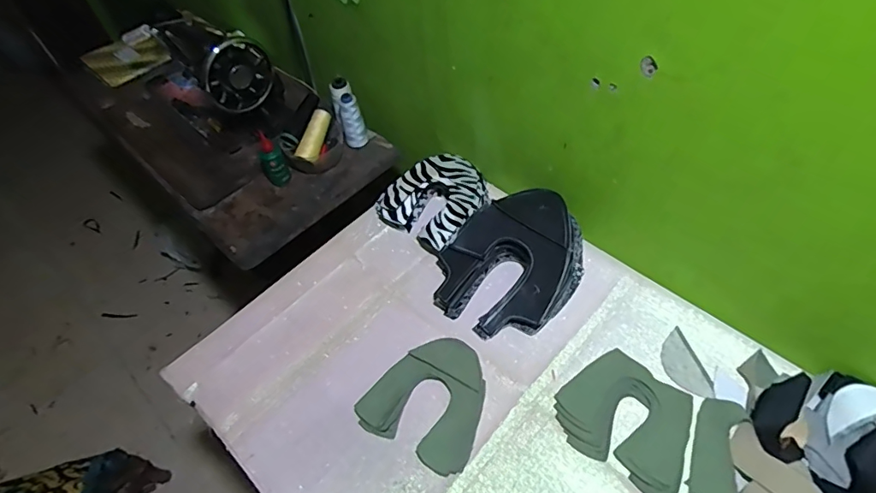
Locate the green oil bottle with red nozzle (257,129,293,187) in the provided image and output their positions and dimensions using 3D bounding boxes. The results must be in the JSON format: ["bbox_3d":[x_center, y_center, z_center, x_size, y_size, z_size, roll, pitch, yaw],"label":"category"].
[{"bbox_3d":[-0.317,-0.166,0.966,0.045,0.096,0.052,-25,54,-13],"label":"green oil bottle with red nozzle"}]

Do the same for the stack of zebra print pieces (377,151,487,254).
[{"bbox_3d":[-0.005,-0.080,0.880,0.169,0.076,0.163,35,63,27],"label":"stack of zebra print pieces"}]

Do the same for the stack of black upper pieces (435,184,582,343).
[{"bbox_3d":[0.114,0.017,0.780,0.242,0.097,0.194,-39,59,-22],"label":"stack of black upper pieces"}]

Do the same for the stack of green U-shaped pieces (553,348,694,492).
[{"bbox_3d":[0.247,0.221,0.653,0.166,0.018,0.138,33,62,26],"label":"stack of green U-shaped pieces"}]

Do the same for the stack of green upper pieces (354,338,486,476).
[{"bbox_3d":[-0.008,0.205,0.698,0.159,0.021,0.160,23,58,21],"label":"stack of green upper pieces"}]

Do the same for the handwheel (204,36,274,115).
[{"bbox_3d":[-0.376,-0.321,0.944,0.043,0.125,0.131,29,61,24],"label":"handwheel"}]

